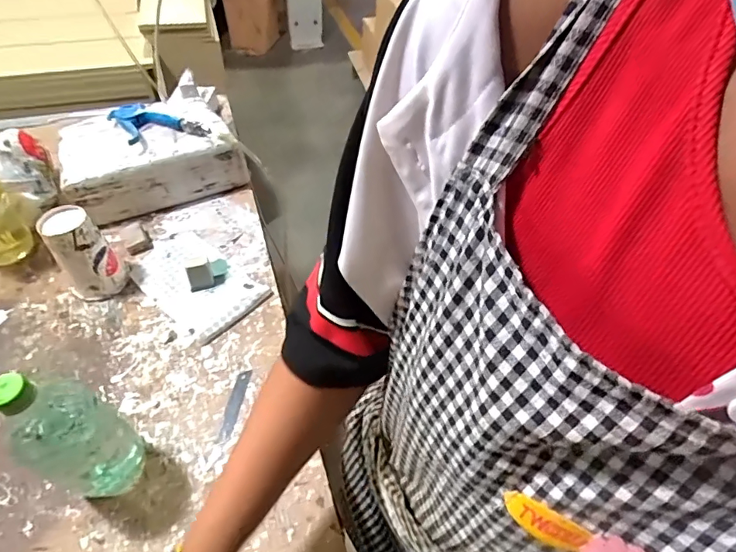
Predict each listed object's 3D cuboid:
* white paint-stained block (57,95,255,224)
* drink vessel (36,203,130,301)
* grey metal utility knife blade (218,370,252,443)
[{"bbox_3d":[-0.394,-0.224,0.866,0.295,0.106,0.206,-18,51,-12],"label":"white paint-stained block"},{"bbox_3d":[-0.417,-0.032,0.686,0.076,0.130,0.076,34,58,27],"label":"drink vessel"},{"bbox_3d":[-0.169,0.162,0.589,0.020,0.005,0.093,5,54,8],"label":"grey metal utility knife blade"}]

